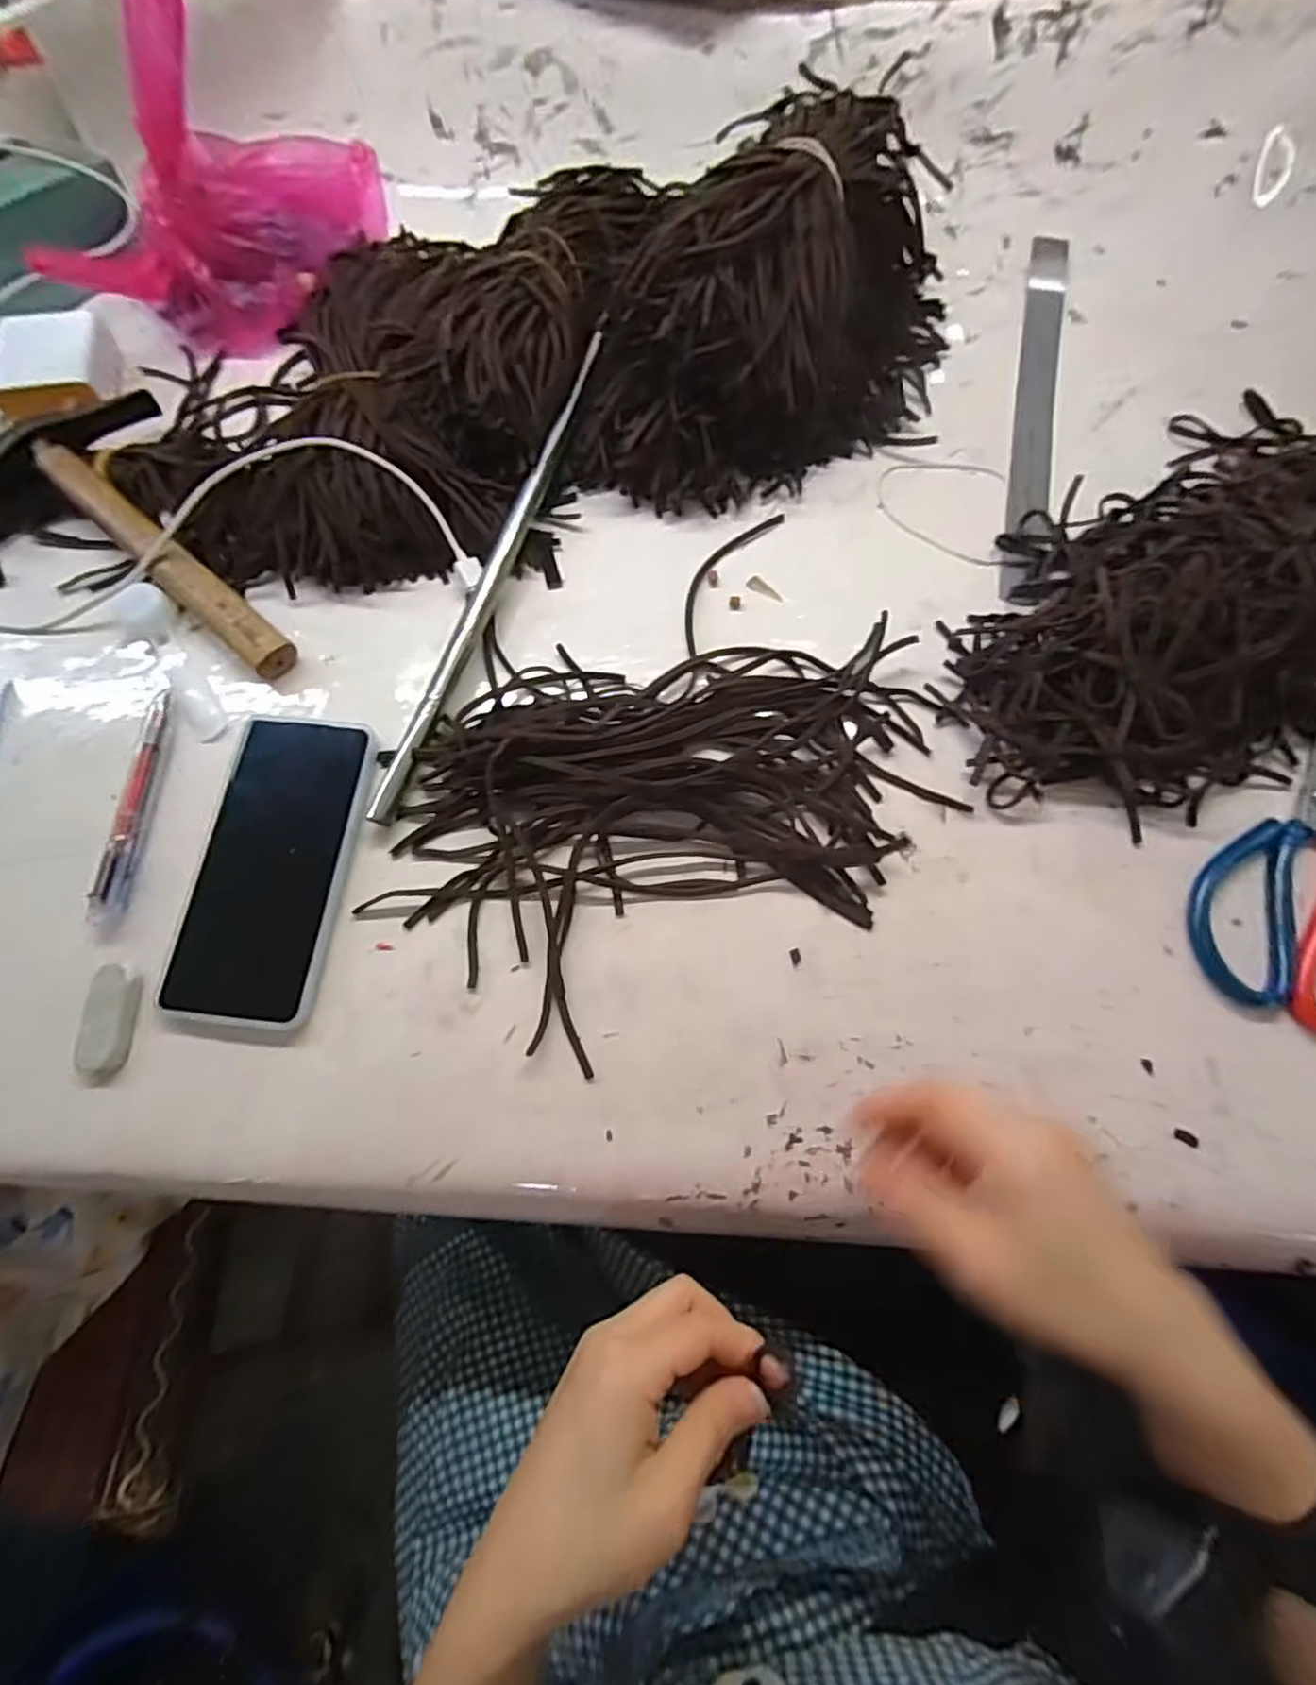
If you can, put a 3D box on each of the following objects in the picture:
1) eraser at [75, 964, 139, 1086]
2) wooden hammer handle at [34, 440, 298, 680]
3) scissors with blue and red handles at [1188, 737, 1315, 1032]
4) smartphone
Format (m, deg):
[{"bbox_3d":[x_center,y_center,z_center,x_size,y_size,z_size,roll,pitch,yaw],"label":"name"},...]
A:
[{"bbox_3d":[-0.276,0.091,0.334,0.023,0.010,0.057,1,73,2],"label":"eraser"},{"bbox_3d":[-0.305,-0.174,0.407,0.222,0.021,0.027,39,77,12],"label":"wooden hammer handle"},{"bbox_3d":[0.342,0.011,0.338,0.100,0.012,0.166,30,76,10],"label":"scissors with blue and red handles"},{"bbox_3d":[-0.207,0.011,0.348,0.080,0.015,0.164,6,73,3],"label":"smartphone"}]

